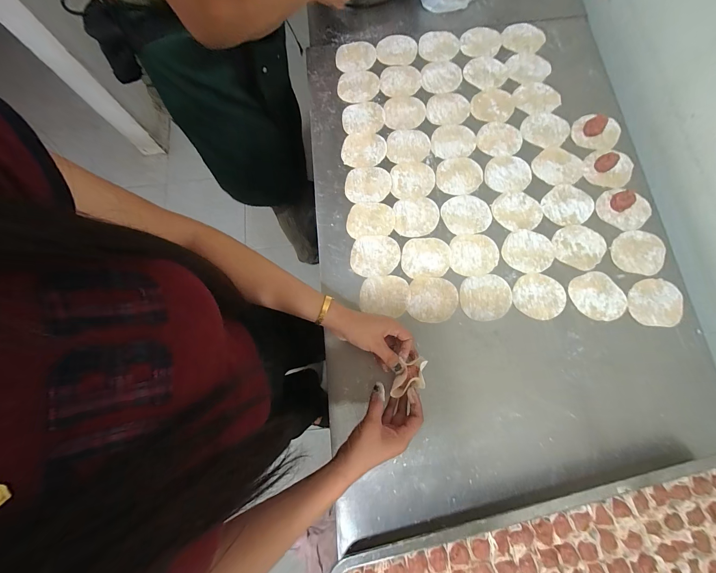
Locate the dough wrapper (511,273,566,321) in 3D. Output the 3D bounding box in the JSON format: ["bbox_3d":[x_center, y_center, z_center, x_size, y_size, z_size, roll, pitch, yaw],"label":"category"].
[{"bbox_3d":[0.303,0.016,0.513,0.084,0.004,0.076,0,74,1],"label":"dough wrapper"}]

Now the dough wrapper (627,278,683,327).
[{"bbox_3d":[0.487,0.026,0.502,0.085,0.004,0.078,0,74,1],"label":"dough wrapper"}]

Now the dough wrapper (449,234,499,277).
[{"bbox_3d":[0.204,-0.056,0.538,0.081,0.005,0.075,0,76,2],"label":"dough wrapper"}]

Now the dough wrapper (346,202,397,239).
[{"bbox_3d":[0.023,-0.122,0.560,0.087,0.004,0.067,-5,76,1],"label":"dough wrapper"}]

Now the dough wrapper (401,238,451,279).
[{"bbox_3d":[0.120,-0.051,0.538,0.084,0.004,0.073,-4,74,0],"label":"dough wrapper"}]

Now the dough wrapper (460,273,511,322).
[{"bbox_3d":[0.216,0.017,0.516,0.084,0.004,0.075,-6,74,0],"label":"dough wrapper"}]

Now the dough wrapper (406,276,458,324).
[{"bbox_3d":[0.127,0.023,0.521,0.079,0.004,0.076,0,74,1],"label":"dough wrapper"}]

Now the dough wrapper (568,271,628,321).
[{"bbox_3d":[0.396,0.018,0.505,0.074,0.004,0.085,-36,76,-8],"label":"dough wrapper"}]

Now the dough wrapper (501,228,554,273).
[{"bbox_3d":[0.297,-0.063,0.533,0.082,0.004,0.078,0,74,1],"label":"dough wrapper"}]

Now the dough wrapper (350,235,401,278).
[{"bbox_3d":[0.031,-0.054,0.544,0.086,0.004,0.074,-3,78,1],"label":"dough wrapper"}]

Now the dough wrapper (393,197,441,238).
[{"bbox_3d":[0.107,-0.127,0.559,0.080,0.004,0.073,-5,79,0],"label":"dough wrapper"}]

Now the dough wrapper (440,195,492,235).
[{"bbox_3d":[0.197,-0.130,0.556,0.085,0.006,0.073,-12,74,-2],"label":"dough wrapper"}]

